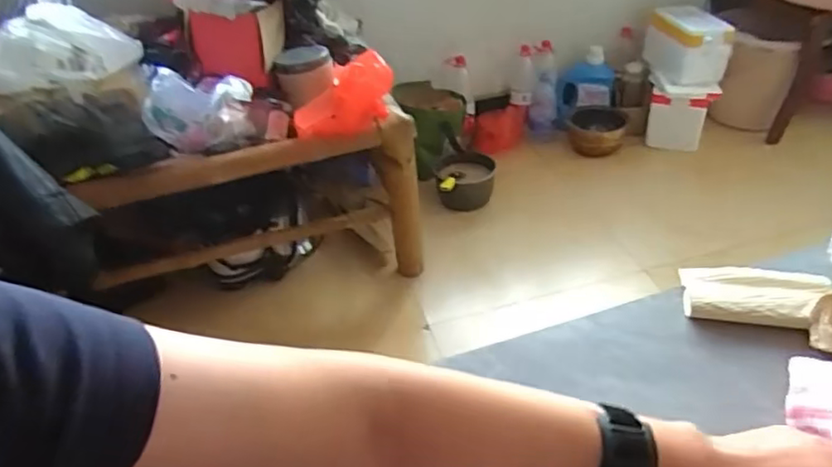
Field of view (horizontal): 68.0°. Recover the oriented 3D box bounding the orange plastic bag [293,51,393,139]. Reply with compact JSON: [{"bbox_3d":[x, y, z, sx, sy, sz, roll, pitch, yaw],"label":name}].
[{"bbox_3d":[-0.159,-0.292,1.317,0.210,0.134,0.086,-12,38,-9],"label":"orange plastic bag"}]

